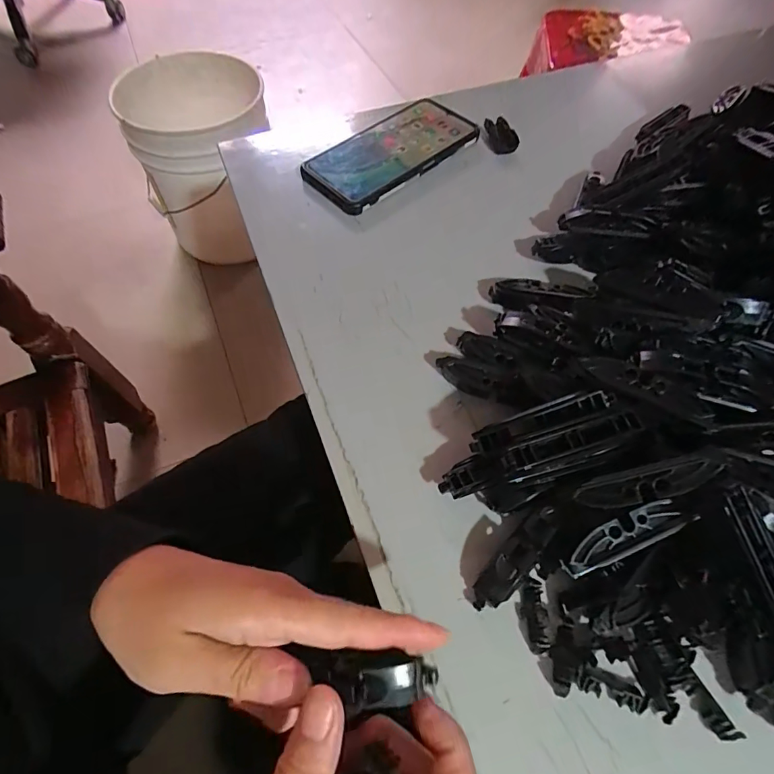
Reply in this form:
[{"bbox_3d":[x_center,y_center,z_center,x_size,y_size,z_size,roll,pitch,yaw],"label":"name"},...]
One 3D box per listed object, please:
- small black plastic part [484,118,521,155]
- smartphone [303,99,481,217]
[{"bbox_3d":[0.113,-0.249,0.441,0.029,0.015,0.038,-4,61,-1],"label":"small black plastic part"},{"bbox_3d":[0.006,-0.221,0.421,0.162,0.014,0.079,-38,66,-18],"label":"smartphone"}]

